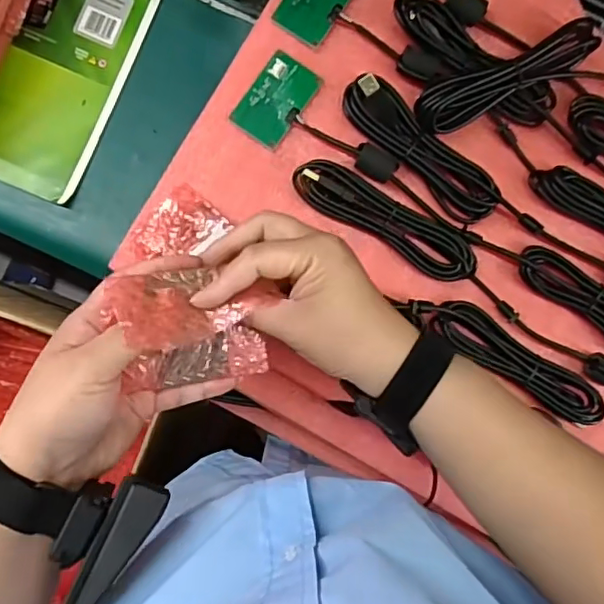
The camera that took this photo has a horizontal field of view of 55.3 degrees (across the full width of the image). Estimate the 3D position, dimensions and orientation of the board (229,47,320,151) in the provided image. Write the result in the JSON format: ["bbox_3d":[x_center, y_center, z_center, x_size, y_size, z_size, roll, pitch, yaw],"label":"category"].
[{"bbox_3d":[-0.021,-0.163,0.463,0.045,0.006,0.070,36,88,-1],"label":"board"}]

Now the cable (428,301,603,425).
[{"bbox_3d":[0.174,0.050,0.459,0.156,0.015,0.037,34,88,-1],"label":"cable"}]

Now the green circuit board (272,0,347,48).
[{"bbox_3d":[0.011,-0.243,0.461,0.043,0.006,0.061,34,88,-1],"label":"green circuit board"}]

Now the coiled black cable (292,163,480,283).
[{"bbox_3d":[0.067,-0.064,0.452,0.156,0.017,0.035,29,88,-1],"label":"coiled black cable"}]

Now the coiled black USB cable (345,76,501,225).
[{"bbox_3d":[0.095,-0.120,0.447,0.145,0.017,0.041,41,88,-1],"label":"coiled black USB cable"}]

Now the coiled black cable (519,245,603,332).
[{"bbox_3d":[0.240,0.004,0.462,0.149,0.021,0.035,35,88,-1],"label":"coiled black cable"}]

